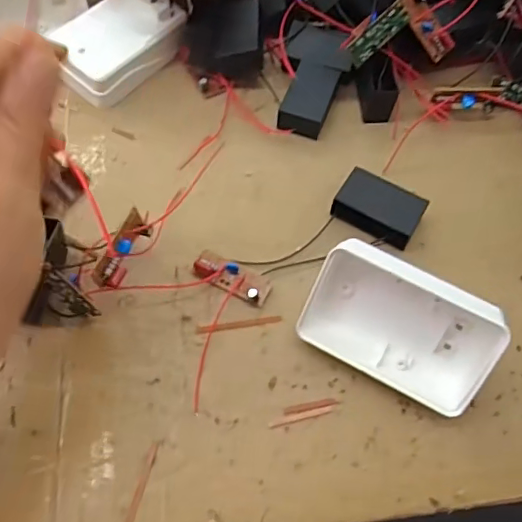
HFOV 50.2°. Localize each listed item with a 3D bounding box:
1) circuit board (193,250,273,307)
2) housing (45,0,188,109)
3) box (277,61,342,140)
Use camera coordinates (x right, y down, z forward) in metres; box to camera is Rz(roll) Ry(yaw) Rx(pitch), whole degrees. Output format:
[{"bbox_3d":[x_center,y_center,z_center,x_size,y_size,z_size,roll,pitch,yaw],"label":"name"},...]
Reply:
[{"bbox_3d":[-0.016,0.009,0.309,0.043,0.011,0.017,25,64,10],"label":"circuit board"},{"bbox_3d":[-0.097,-0.144,0.374,0.050,0.033,0.083,36,66,15],"label":"housing"},{"bbox_3d":[0.031,-0.103,0.365,0.029,0.020,0.050,17,63,7],"label":"box"}]

